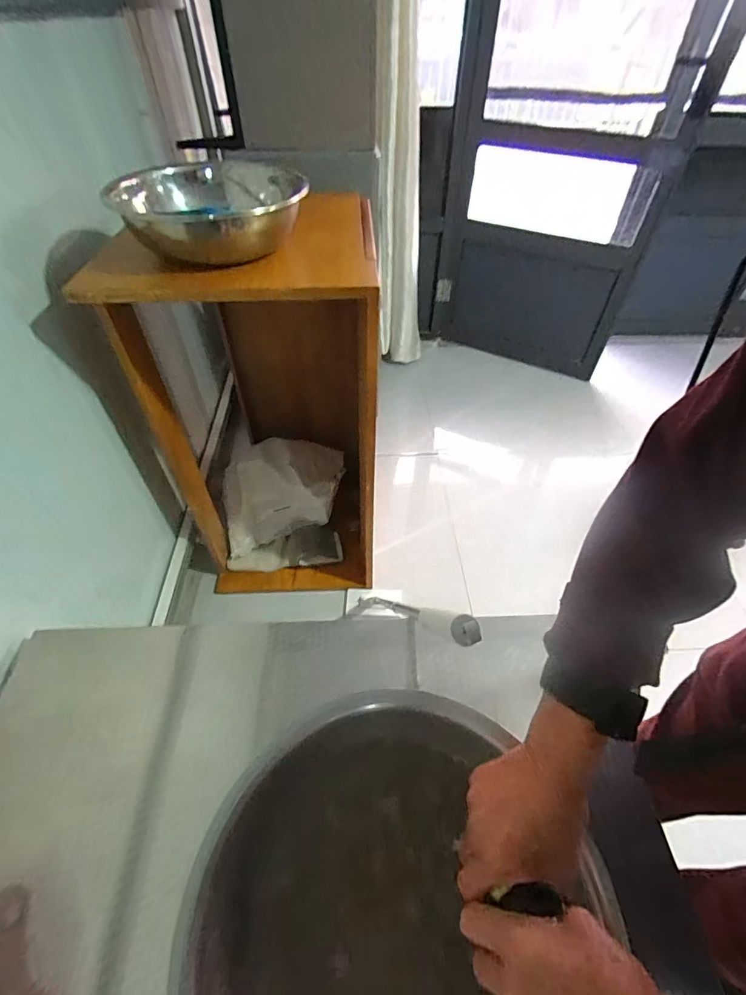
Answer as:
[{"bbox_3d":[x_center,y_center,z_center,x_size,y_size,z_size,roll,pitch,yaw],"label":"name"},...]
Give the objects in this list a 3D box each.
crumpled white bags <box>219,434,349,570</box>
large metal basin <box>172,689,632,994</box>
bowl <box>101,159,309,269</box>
[{"bbox_3d":[-0.262,0.014,1.317,0.363,0.278,0.303,-6,49,-6],"label":"crumpled white bags"},{"bbox_3d":[0.006,0.372,0.393,0.355,0.100,0.339,1,49,-1],"label":"large metal basin"},{"bbox_3d":[-0.243,-0.449,0.689,0.276,0.078,0.281,-27,55,-23],"label":"bowl"}]

